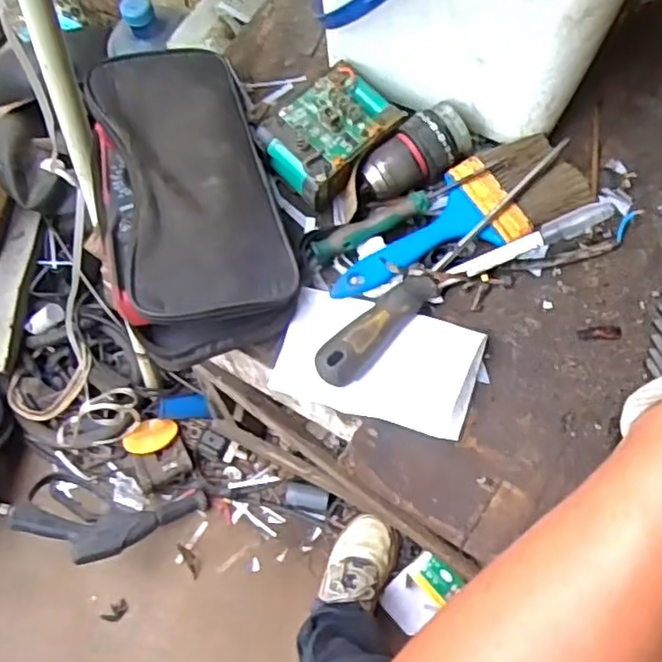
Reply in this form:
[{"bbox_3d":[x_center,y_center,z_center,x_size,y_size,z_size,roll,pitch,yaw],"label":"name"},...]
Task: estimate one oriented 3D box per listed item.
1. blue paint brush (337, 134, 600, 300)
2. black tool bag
[{"bbox_3d":[0.083,-0.075,0.466,0.181,0.014,0.063,-28,72,-7],"label":"blue paint brush"},{"bbox_3d":[-0.100,-0.098,0.474,0.113,0.059,0.221,-18,71,-3],"label":"black tool bag"}]

